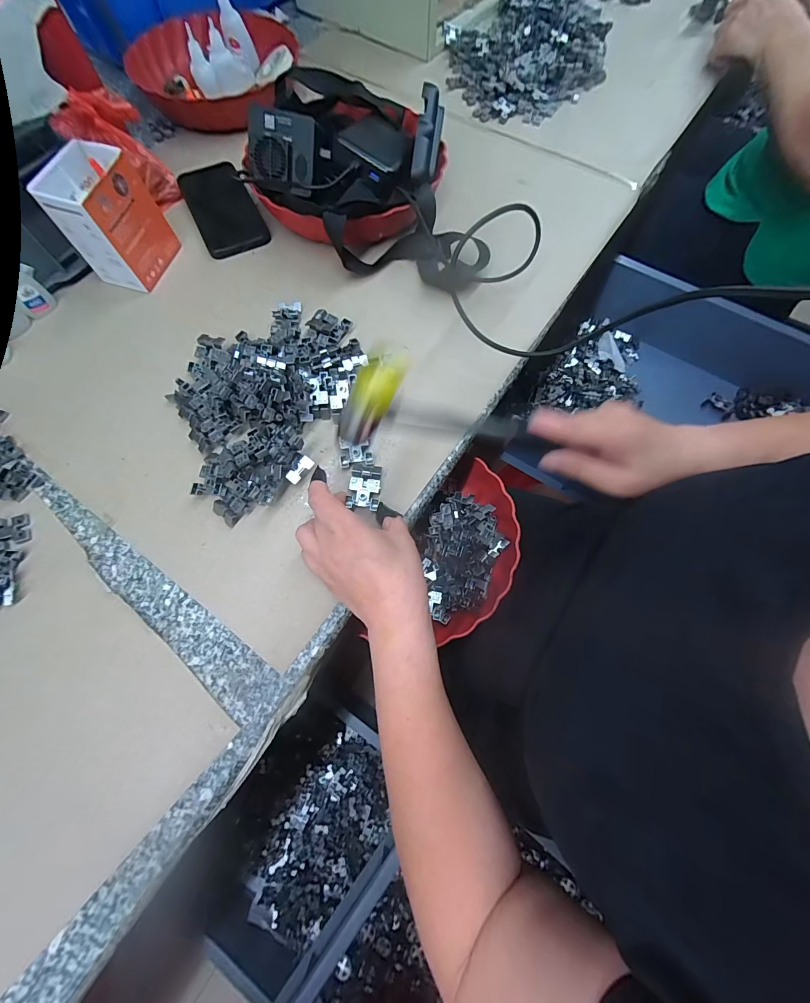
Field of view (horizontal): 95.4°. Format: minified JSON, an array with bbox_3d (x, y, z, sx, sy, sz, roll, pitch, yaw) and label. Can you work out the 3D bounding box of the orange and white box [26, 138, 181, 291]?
[{"bbox_3d":[-0.328,-0.313,0.414,0.073,0.097,0.094,13,71,5],"label":"orange and white box"}]

